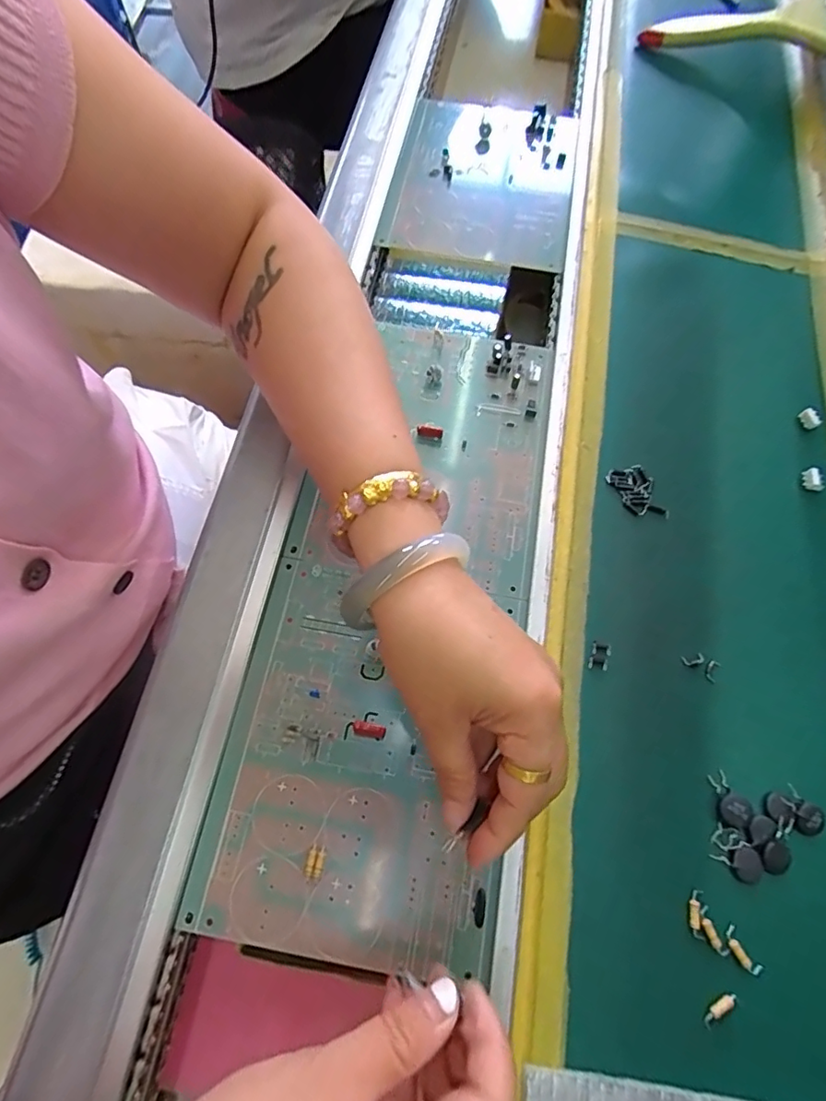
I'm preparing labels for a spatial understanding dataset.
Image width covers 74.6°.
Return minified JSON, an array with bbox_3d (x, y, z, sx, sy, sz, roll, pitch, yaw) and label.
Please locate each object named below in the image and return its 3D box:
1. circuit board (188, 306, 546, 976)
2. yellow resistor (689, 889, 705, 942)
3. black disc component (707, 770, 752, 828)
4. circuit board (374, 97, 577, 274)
[{"bbox_3d":[-0.007,0.019,0.315,0.140,0.012,0.370,10,67,5],"label":"circuit board"},{"bbox_3d":[0.130,0.166,0.248,0.006,0.004,0.020,9,67,4],"label":"yellow resistor"},{"bbox_3d":[0.155,0.121,0.264,0.013,0.007,0.024,-12,69,-7],"label":"black disc component"},{"bbox_3d":[0.059,-0.316,0.462,0.146,0.019,0.195,9,67,5],"label":"circuit board"}]

